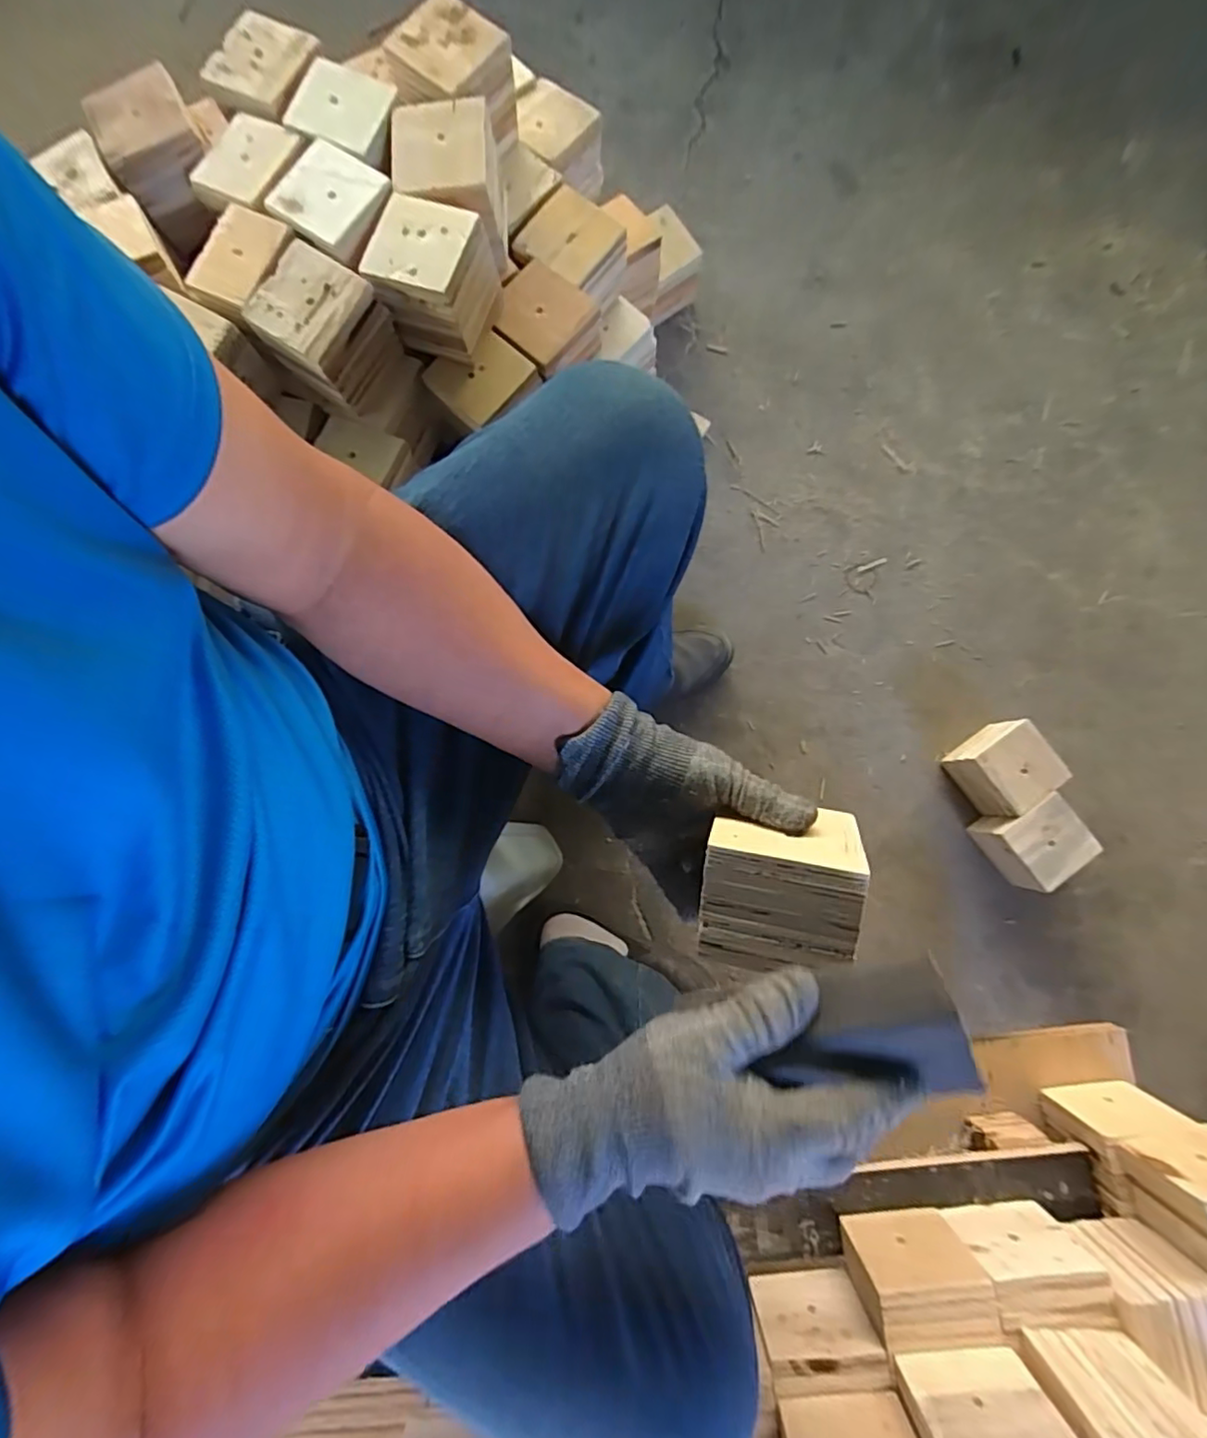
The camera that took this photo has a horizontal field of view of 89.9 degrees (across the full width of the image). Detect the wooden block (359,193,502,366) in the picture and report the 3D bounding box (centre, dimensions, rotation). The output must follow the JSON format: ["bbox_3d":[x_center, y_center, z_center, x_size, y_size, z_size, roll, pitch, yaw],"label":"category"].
[{"bbox_3d":[-0.166,-0.434,0.600,0.097,0.088,0.093,12,82,4],"label":"wooden block"}]

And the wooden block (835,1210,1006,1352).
[{"bbox_3d":[0.263,0.476,0.519,0.101,0.086,0.043,-6,81,1],"label":"wooden block"}]

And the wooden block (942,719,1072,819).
[{"bbox_3d":[0.536,0.067,0.815,0.107,0.078,0.100,-36,82,-3],"label":"wooden block"}]

